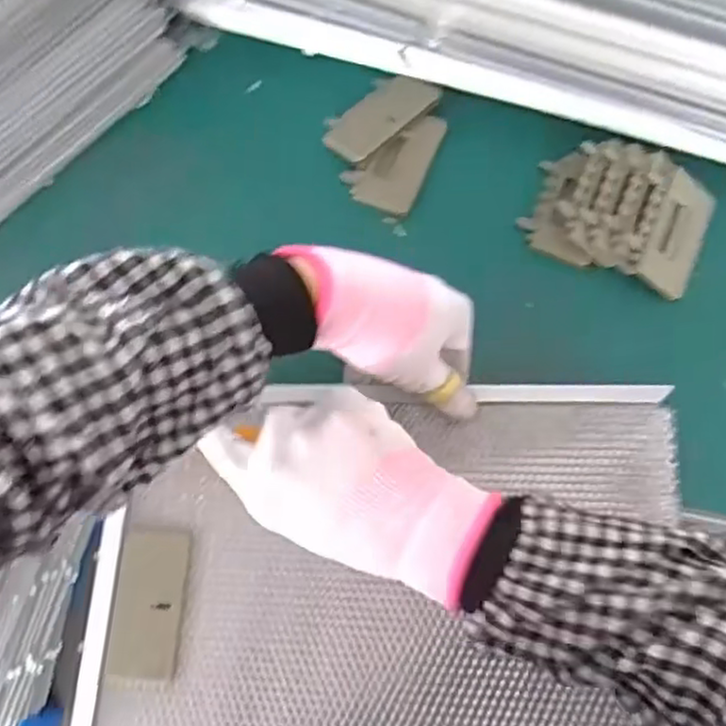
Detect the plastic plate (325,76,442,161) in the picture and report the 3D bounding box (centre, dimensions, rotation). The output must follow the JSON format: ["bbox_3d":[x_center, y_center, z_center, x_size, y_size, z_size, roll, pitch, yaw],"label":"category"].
[{"bbox_3d":[0.013,-0.185,0.516,0.089,0.009,0.045,-43,63,-14],"label":"plastic plate"}]

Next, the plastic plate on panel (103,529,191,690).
[{"bbox_3d":[-0.131,0.149,0.419,0.041,0.006,0.090,4,70,4],"label":"plastic plate on panel"}]

